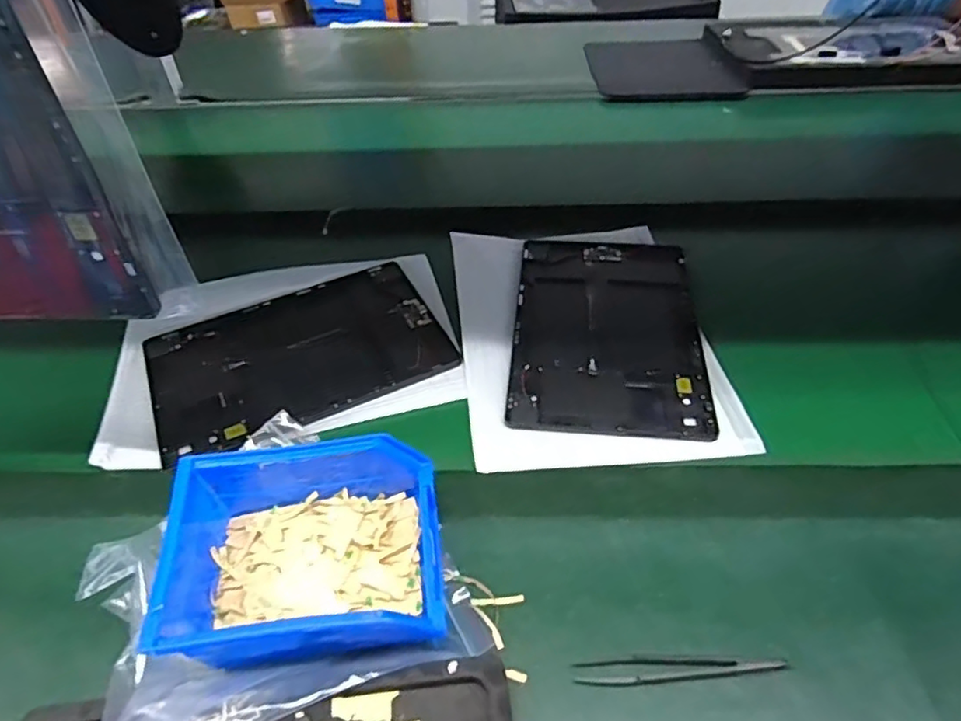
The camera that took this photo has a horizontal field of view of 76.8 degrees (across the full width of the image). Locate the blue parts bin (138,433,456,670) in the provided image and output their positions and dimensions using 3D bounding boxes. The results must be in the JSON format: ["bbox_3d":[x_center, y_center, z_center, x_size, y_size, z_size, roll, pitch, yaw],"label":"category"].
[{"bbox_3d":[-0.093,0.106,0.349,0.140,0.076,0.130,-6,45,-4],"label":"blue parts bin"}]

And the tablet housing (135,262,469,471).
[{"bbox_3d":[-0.151,-0.009,0.507,0.230,0.011,0.160,-21,49,-20],"label":"tablet housing"}]

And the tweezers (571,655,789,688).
[{"bbox_3d":[0.108,0.168,0.330,0.112,0.009,0.015,0,45,-1],"label":"tweezers"}]

